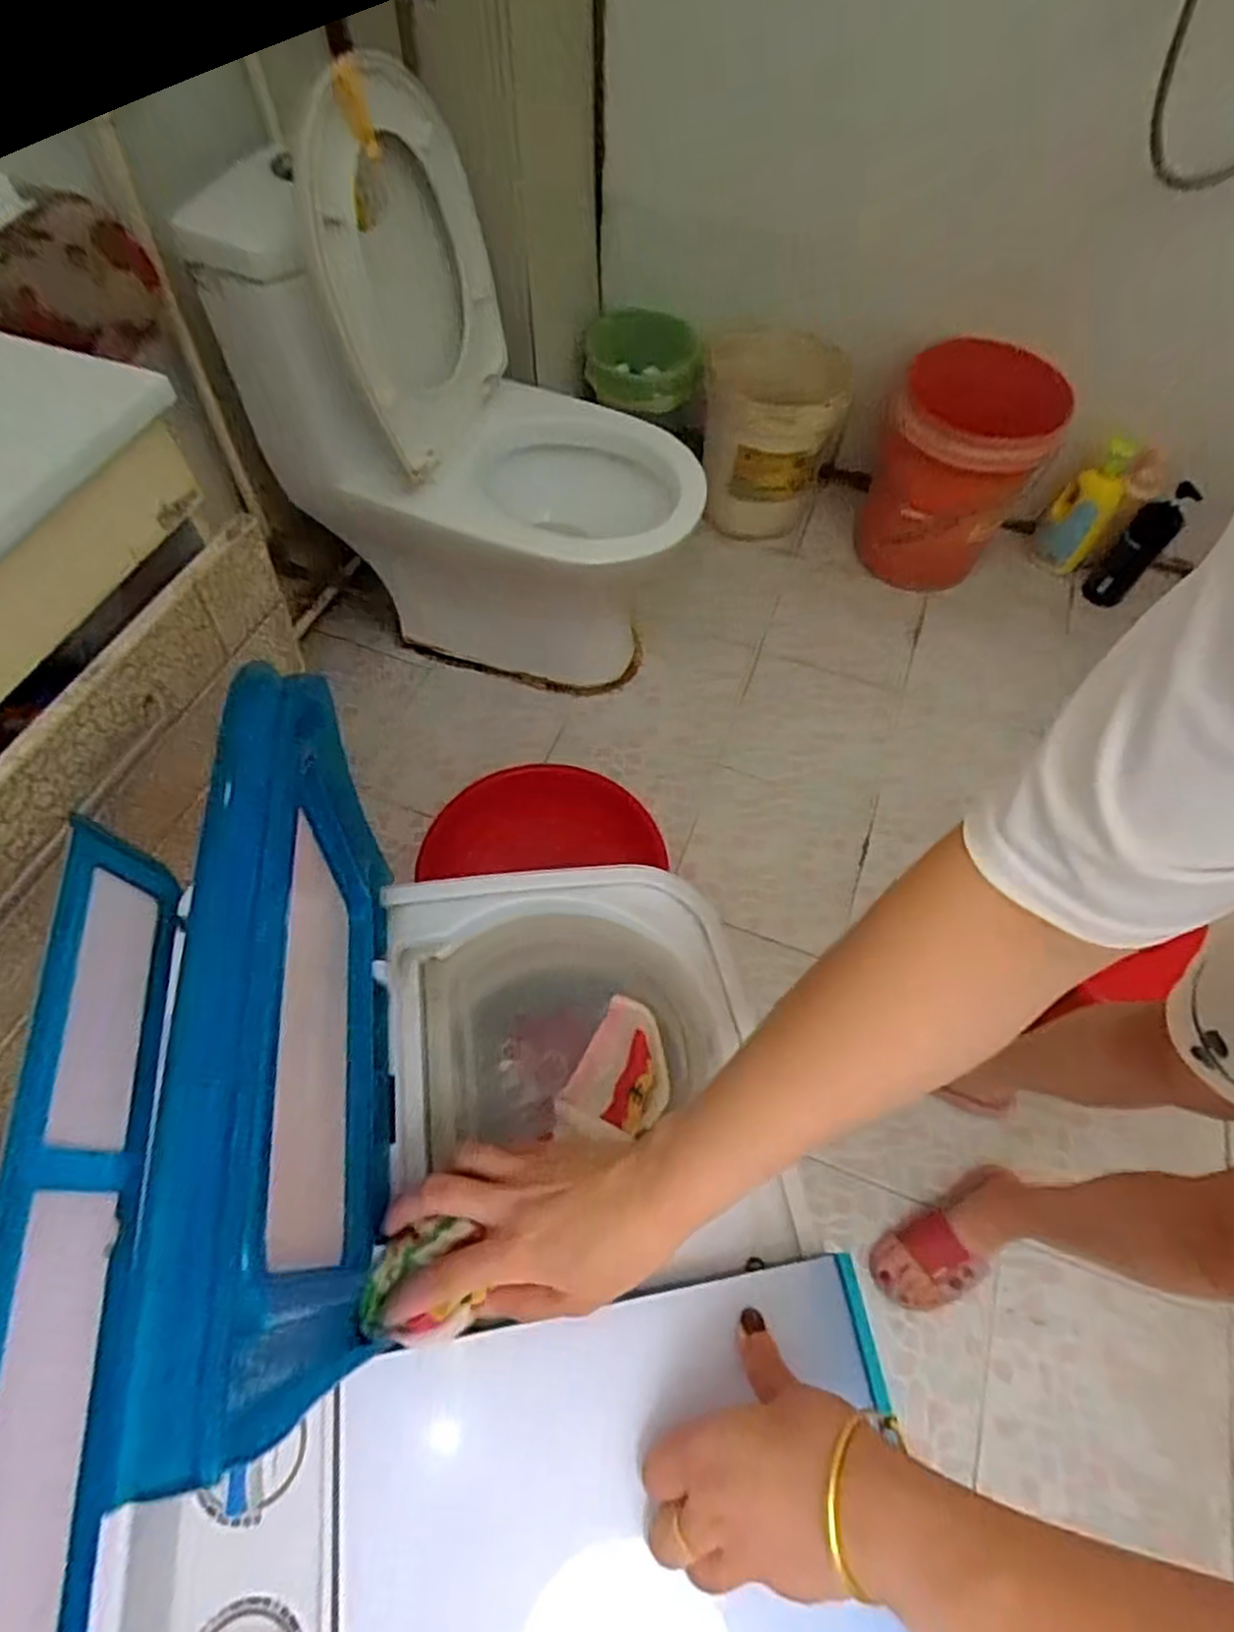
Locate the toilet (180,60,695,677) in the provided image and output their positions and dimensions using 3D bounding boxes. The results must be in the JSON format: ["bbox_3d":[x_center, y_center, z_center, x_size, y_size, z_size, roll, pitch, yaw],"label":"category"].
[{"bbox_3d":[-0.200,-0.546,1.169,0.613,0.817,0.370,1,61,-3],"label":"toilet"}]

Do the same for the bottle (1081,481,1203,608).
[{"bbox_3d":[1.056,-0.540,1.504,0.083,0.255,0.091,42,40,19],"label":"bottle"}]

